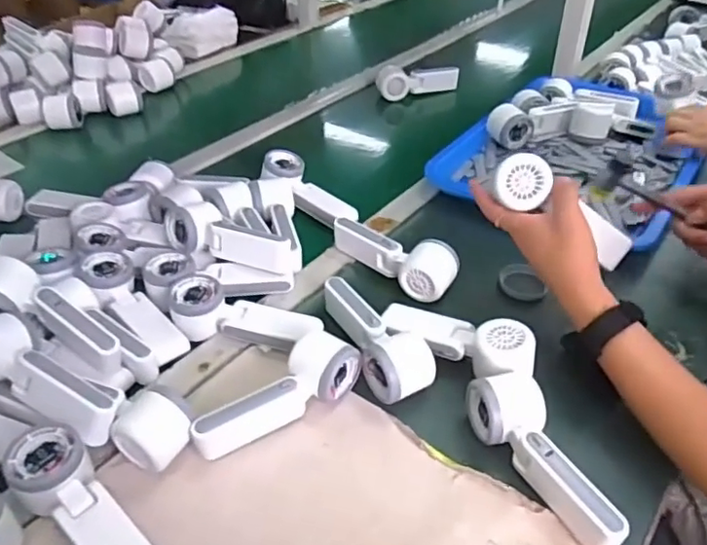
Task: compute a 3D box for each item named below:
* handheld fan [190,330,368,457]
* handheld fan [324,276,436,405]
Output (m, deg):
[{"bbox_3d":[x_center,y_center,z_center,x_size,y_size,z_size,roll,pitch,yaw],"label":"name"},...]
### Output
[{"bbox_3d":[-0.070,0.118,0.550,0.168,0.050,0.054,-31,47,-32],"label":"handheld fan"},{"bbox_3d":[0.023,0.064,0.615,0.063,0.049,0.163,-17,41,-18],"label":"handheld fan"}]

